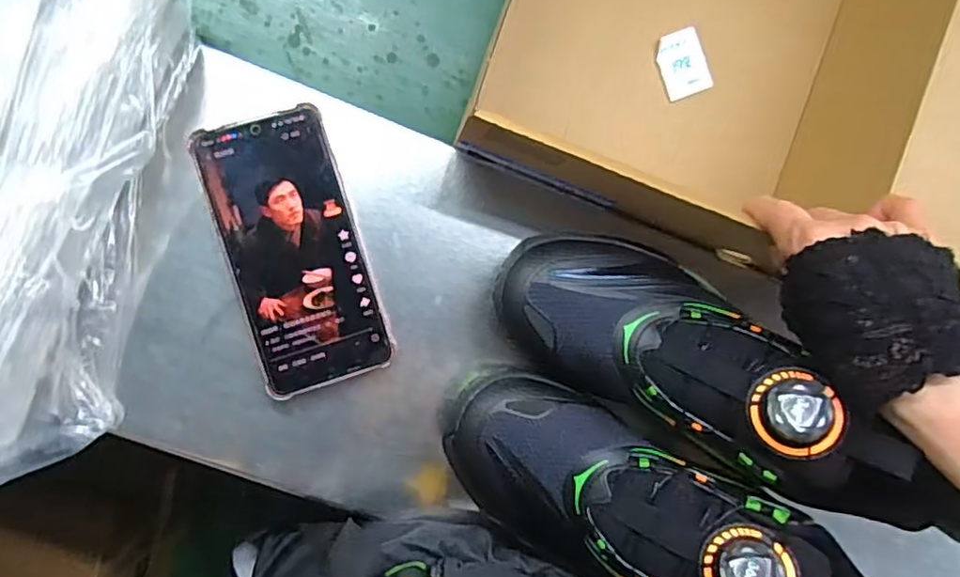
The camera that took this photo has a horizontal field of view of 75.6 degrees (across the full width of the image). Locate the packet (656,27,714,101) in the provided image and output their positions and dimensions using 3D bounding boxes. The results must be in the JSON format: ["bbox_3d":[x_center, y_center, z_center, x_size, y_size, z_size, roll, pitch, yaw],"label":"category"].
[{"bbox_3d":[0.146,-0.162,0.443,0.036,0.004,0.045,-21,91,-7],"label":"packet"}]

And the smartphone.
[{"bbox_3d":[-0.111,-0.022,0.374,0.076,0.016,0.162,-18,91,-7],"label":"smartphone"}]

